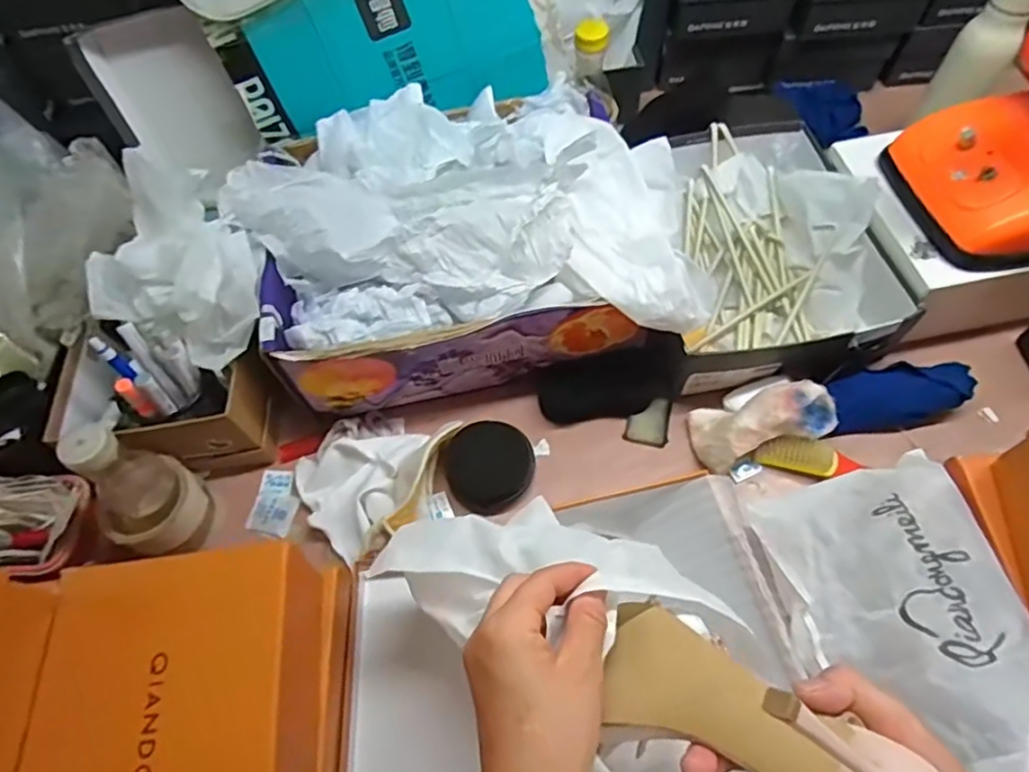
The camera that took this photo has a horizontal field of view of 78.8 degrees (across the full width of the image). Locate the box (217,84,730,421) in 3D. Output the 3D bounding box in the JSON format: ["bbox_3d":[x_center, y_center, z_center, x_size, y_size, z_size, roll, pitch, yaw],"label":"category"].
[{"bbox_3d":[-0.052,-0.170,0.697,0.455,0.166,0.322,-6,61,1],"label":"box"}]

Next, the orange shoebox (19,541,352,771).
[{"bbox_3d":[-0.219,0.281,0.461,0.145,0.142,0.280,-6,61,1],"label":"orange shoebox"}]

